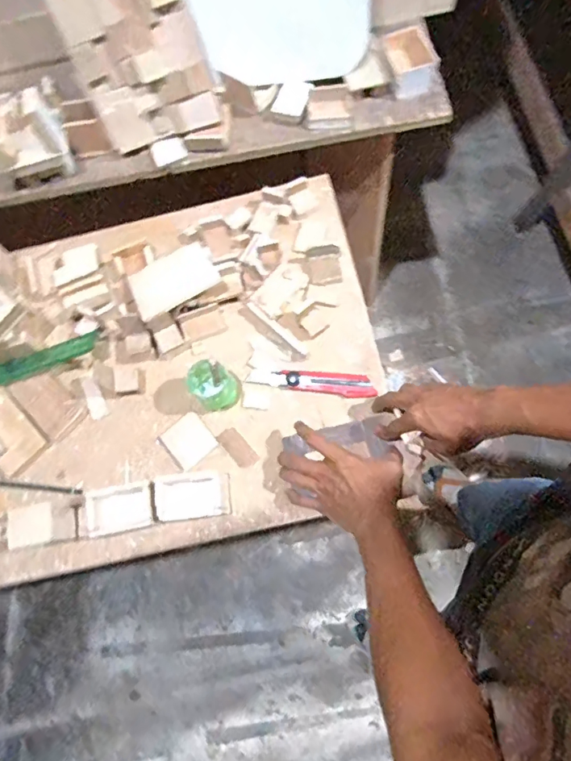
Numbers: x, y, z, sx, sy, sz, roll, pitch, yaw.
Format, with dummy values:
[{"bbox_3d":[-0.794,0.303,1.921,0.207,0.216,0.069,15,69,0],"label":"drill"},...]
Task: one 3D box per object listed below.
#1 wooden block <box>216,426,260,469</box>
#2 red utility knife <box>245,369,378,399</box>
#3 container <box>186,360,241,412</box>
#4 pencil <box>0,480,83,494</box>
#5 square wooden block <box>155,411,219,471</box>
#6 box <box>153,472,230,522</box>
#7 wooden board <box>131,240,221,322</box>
[{"bbox_3d":[-0.069,0.097,0.680,0.030,0.006,0.062,-41,73,-7],"label":"wooden block"},{"bbox_3d":[0.037,0.002,0.694,0.183,0.012,0.035,5,73,8],"label":"red utility knife"},{"bbox_3d":[-0.101,0.007,0.667,0.065,0.066,0.065,-2,73,6],"label":"container"},{"bbox_3d":[-0.358,0.153,0.680,0.132,0.005,0.010,5,73,8],"label":"pencil"},{"bbox_3d":[-0.142,0.088,0.692,0.067,0.013,0.071,-41,73,-7],"label":"square wooden block"},{"bbox_3d":[-0.125,0.157,0.640,0.089,0.048,0.059,-10,72,4],"label":"box"},{"bbox_3d":[-0.170,-0.151,0.708,0.132,0.012,0.102,-33,58,-15],"label":"wooden board"}]

